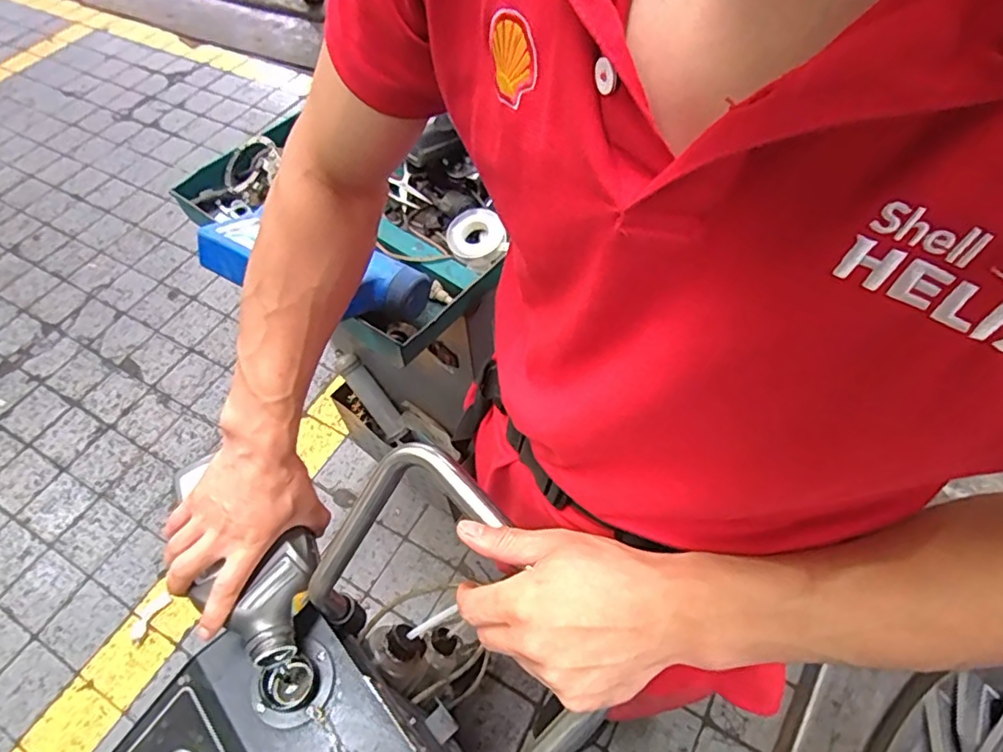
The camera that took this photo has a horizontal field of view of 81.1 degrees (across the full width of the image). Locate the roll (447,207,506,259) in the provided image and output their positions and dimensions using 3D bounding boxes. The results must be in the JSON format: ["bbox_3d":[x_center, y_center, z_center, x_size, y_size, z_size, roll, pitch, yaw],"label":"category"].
[{"bbox_3d":[-0.034,-0.189,0.766,0.075,0.014,0.067,-8,80,11],"label":"roll"}]

